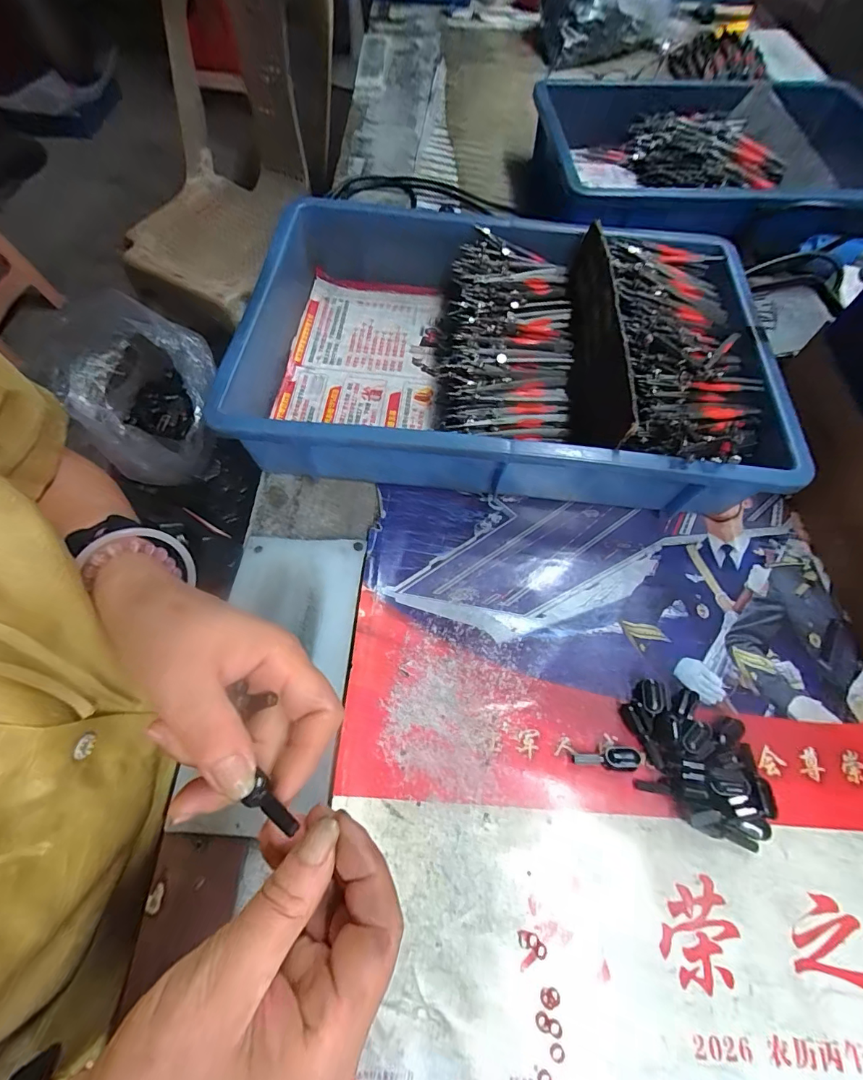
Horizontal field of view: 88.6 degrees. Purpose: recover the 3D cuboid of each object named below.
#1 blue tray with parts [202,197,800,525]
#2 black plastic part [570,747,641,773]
[{"bbox_3d":[0.062,-0.173,0.401,0.429,0.087,0.292,6,64,0],"label":"blue tray with parts"},{"bbox_3d":[0.115,0.144,0.293,0.042,0.011,0.014,8,64,1],"label":"black plastic part"}]

